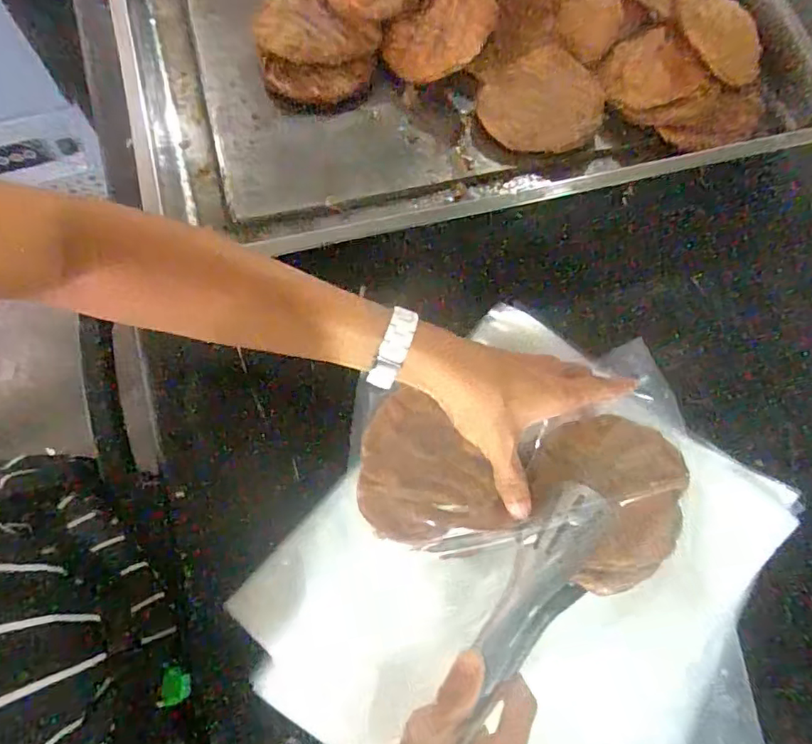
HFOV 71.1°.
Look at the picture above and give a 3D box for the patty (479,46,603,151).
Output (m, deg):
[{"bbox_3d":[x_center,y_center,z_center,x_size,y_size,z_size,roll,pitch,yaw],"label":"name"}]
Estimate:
[{"bbox_3d":[0.118,-0.237,0.500,0.105,0.018,0.086,-10,75,-5],"label":"patty"}]

